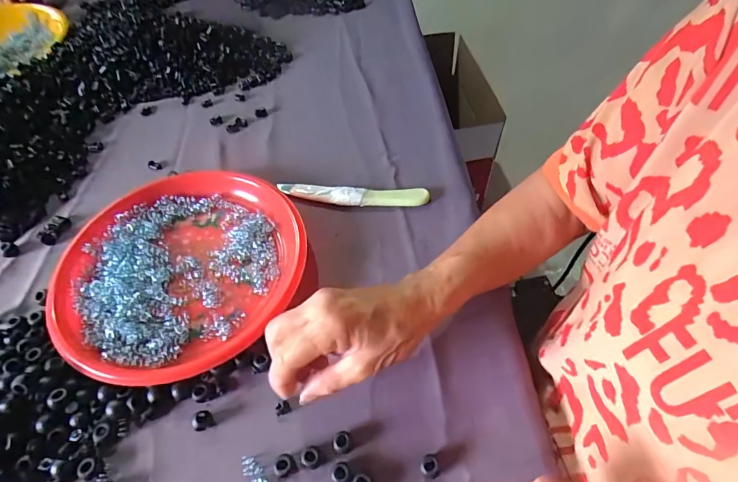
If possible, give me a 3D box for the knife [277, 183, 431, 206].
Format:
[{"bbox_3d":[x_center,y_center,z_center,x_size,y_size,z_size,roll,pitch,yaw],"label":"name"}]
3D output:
[{"bbox_3d":[-0.016,-0.051,0.463,0.160,0.014,0.021,1,53,2],"label":"knife"}]

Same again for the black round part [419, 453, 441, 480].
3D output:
[{"bbox_3d":[0.044,0.162,0.304,0.014,0.013,0.016,20,56,15],"label":"black round part"}]

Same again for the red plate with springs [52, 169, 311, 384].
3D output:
[{"bbox_3d":[-0.174,0.023,0.406,0.208,0.024,0.230,21,56,16],"label":"red plate with springs"}]

